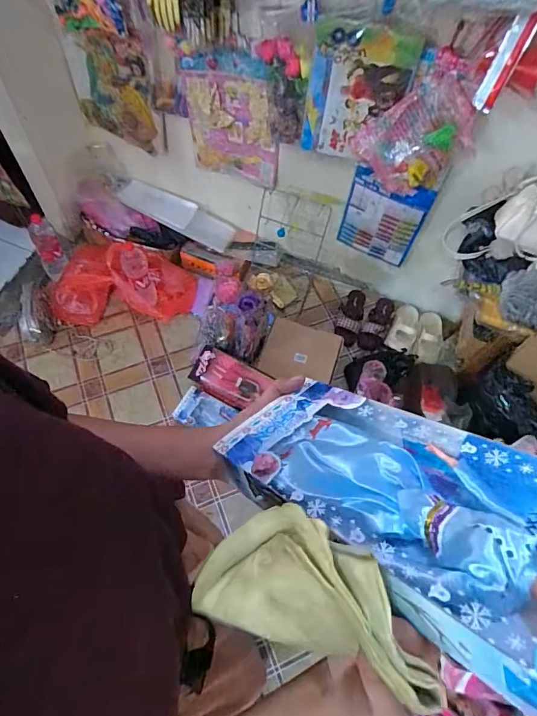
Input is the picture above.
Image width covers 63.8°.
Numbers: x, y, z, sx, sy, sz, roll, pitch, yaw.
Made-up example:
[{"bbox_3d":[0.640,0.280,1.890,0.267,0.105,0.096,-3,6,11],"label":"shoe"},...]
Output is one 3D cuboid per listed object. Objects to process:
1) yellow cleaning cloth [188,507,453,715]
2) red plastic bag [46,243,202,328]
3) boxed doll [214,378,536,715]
[{"bbox_3d":[0.011,0.152,0.272,0.032,0.156,0.104,-28,86,-42],"label":"yellow cleaning cloth"},{"bbox_3d":[-0.564,-0.280,1.631,0.511,0.281,0.338,16,63,4],"label":"red plastic bag"},{"bbox_3d":[0.103,0.100,0.295,0.127,0.060,0.308,-40,34,-21],"label":"boxed doll"}]

